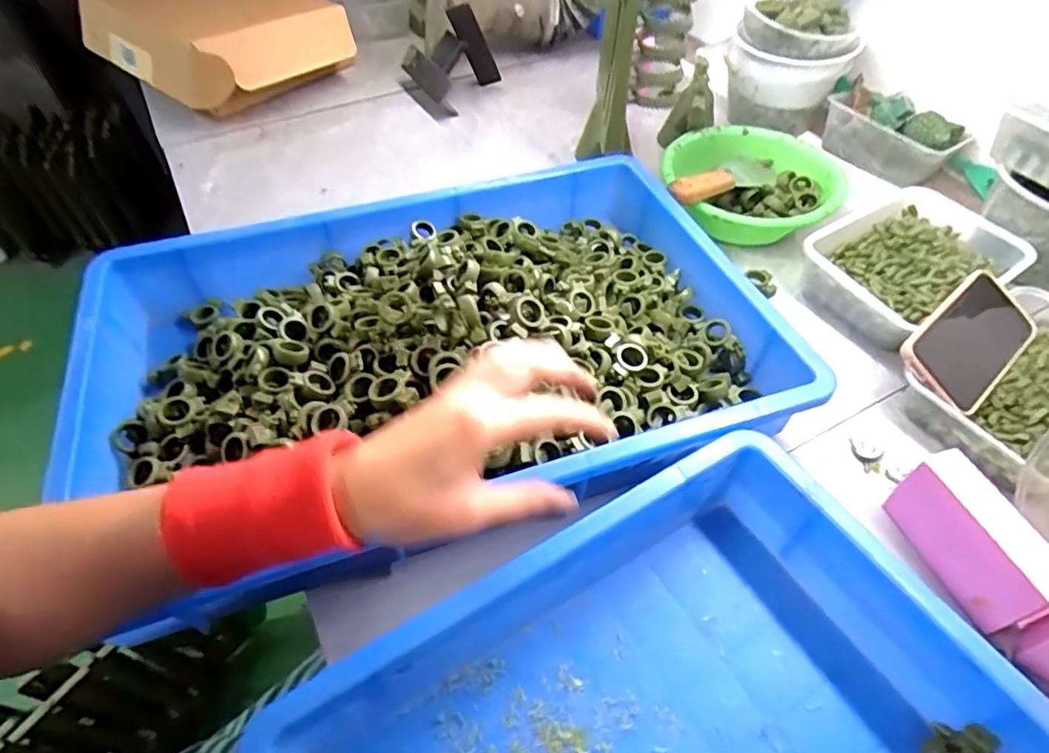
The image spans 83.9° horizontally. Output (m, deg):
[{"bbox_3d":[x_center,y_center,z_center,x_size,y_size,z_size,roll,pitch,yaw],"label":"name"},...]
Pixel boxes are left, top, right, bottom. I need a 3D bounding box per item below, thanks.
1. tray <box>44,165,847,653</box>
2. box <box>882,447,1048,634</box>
[{"bbox_3d":[-0.085,-0.027,0.521,0.563,0.084,0.391,-16,53,-13],"label":"tray"},{"bbox_3d":[0.318,0.117,0.414,0.038,0.068,0.109,-15,52,-12],"label":"box"}]

